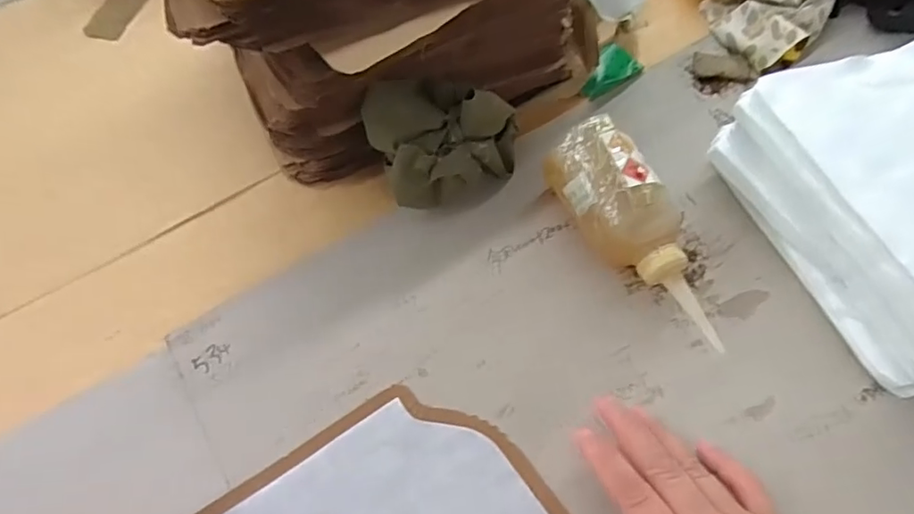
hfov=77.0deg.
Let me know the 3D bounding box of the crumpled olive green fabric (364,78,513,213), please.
[{"bbox_3d":[-0.004,-0.086,0.429,0.114,0.068,0.075,-16,60,-6],"label":"crumpled olive green fabric"}]

